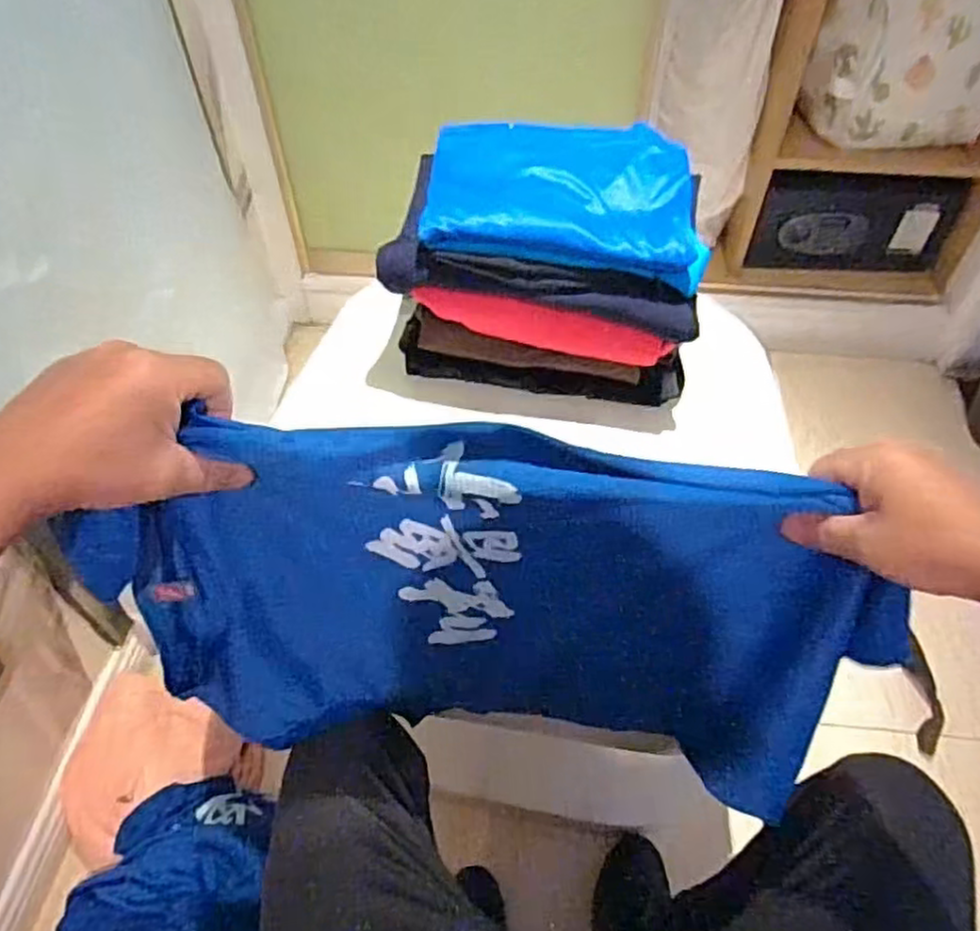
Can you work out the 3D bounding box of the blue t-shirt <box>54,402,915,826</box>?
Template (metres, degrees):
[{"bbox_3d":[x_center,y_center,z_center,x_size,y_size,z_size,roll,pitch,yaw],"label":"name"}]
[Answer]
[{"bbox_3d":[0.007,0.125,0.534,0.499,0.331,0.106,5,53,5],"label":"blue t-shirt"}]

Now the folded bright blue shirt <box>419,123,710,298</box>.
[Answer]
[{"bbox_3d":[0.078,-0.275,0.715,0.279,0.043,0.205,8,53,7],"label":"folded bright blue shirt"}]

